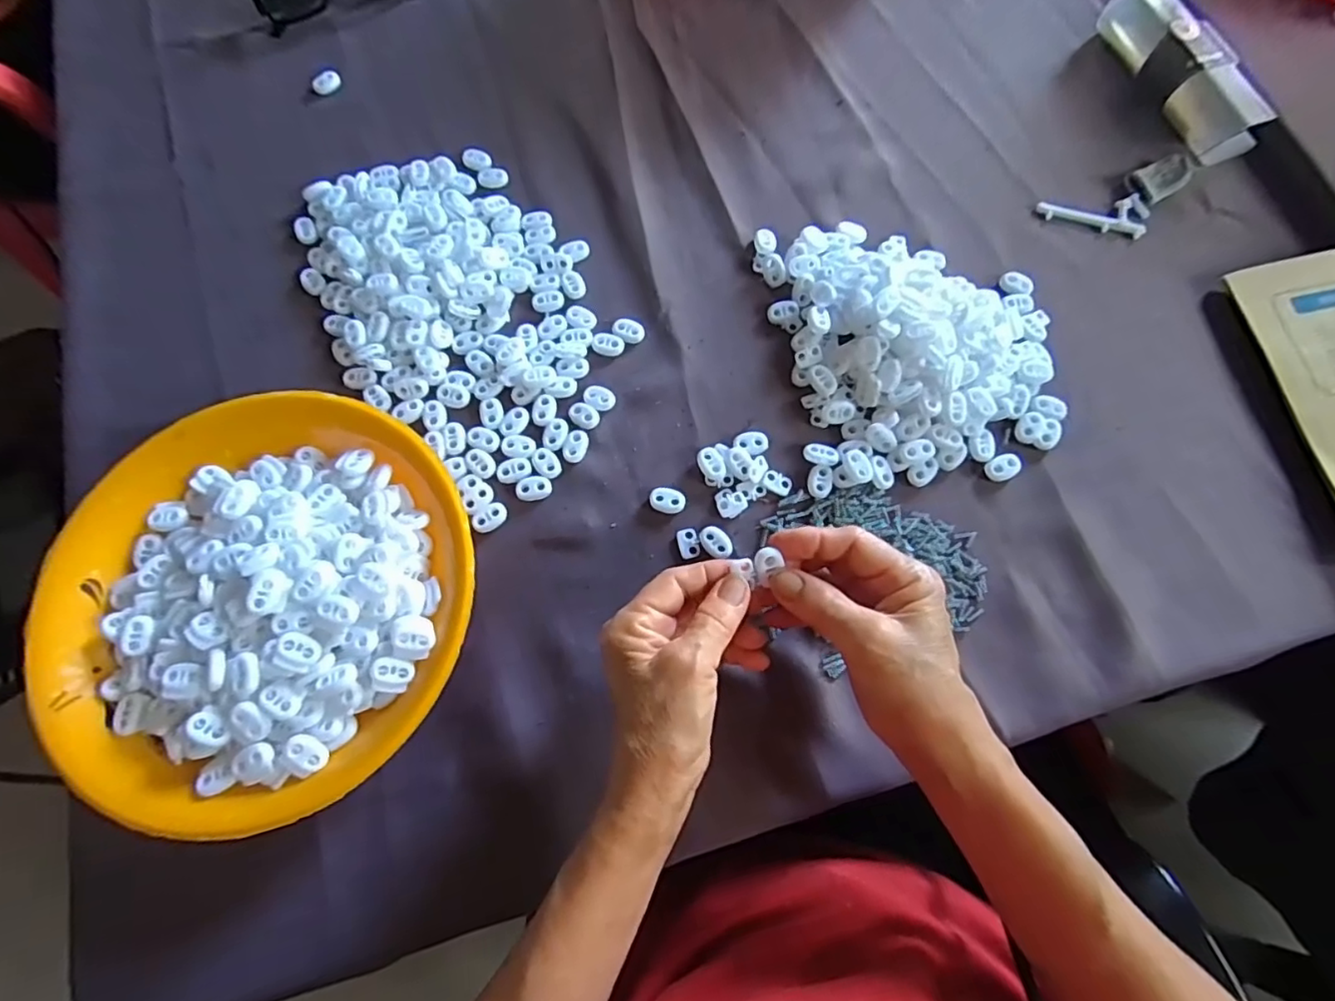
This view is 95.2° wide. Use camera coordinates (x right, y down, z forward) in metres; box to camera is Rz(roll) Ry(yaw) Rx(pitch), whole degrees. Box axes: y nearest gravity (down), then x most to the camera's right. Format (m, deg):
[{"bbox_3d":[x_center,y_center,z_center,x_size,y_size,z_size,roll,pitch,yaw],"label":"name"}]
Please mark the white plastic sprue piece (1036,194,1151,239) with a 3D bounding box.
[{"bbox_3d":[0.314,-0.215,0.449,0.077,0.008,0.033,17,74,6],"label":"white plastic sprue piece"}]

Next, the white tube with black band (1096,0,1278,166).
[{"bbox_3d":[0.393,-0.331,0.466,0.047,0.035,0.155,-19,73,-4],"label":"white tube with black band"}]

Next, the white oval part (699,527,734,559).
[{"bbox_3d":[0.031,0.026,0.381,0.015,0.004,0.023,-43,77,-11],"label":"white oval part"}]

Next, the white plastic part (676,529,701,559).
[{"bbox_3d":[0.013,0.027,0.381,0.013,0.004,0.019,-13,73,-3],"label":"white plastic part"}]

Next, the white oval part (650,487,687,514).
[{"bbox_3d":[0.001,0.000,0.390,0.023,0.004,0.016,16,74,6],"label":"white oval part"}]

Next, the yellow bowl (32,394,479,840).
[{"bbox_3d":[-0.233,0.054,0.352,0.239,0.048,0.233,0,73,1],"label":"yellow bowl"}]

